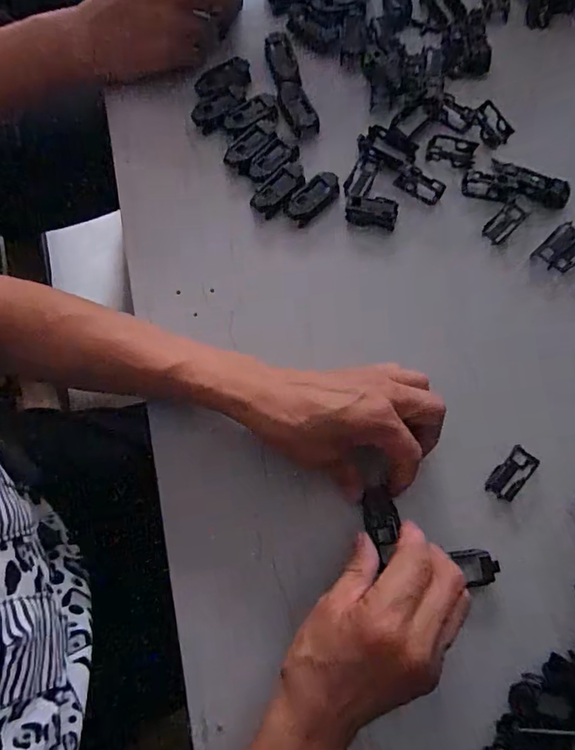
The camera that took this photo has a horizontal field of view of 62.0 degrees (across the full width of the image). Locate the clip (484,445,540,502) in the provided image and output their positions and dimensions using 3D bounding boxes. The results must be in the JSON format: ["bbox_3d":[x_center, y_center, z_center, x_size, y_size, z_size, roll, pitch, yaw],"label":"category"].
[{"bbox_3d":[0.162,0.071,0.345,0.021,0.008,0.040,37,80,7],"label":"clip"}]

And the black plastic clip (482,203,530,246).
[{"bbox_3d":[0.177,-0.123,0.391,0.037,0.004,0.019,-44,82,-9],"label":"black plastic clip"}]

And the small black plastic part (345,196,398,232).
[{"bbox_3d":[0.069,-0.133,0.388,0.041,0.006,0.024,10,78,1],"label":"small black plastic part"}]

